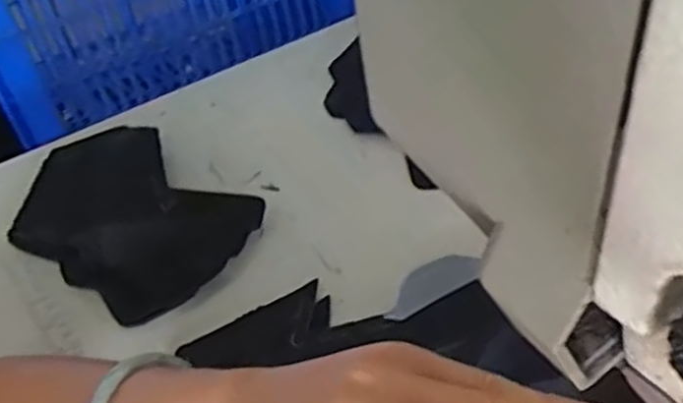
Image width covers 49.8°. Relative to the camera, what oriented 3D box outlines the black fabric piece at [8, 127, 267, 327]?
[{"bbox_3d":[-0.164,0.007,0.561,0.192,0.016,0.136,31,54,29],"label":"black fabric piece"}]

